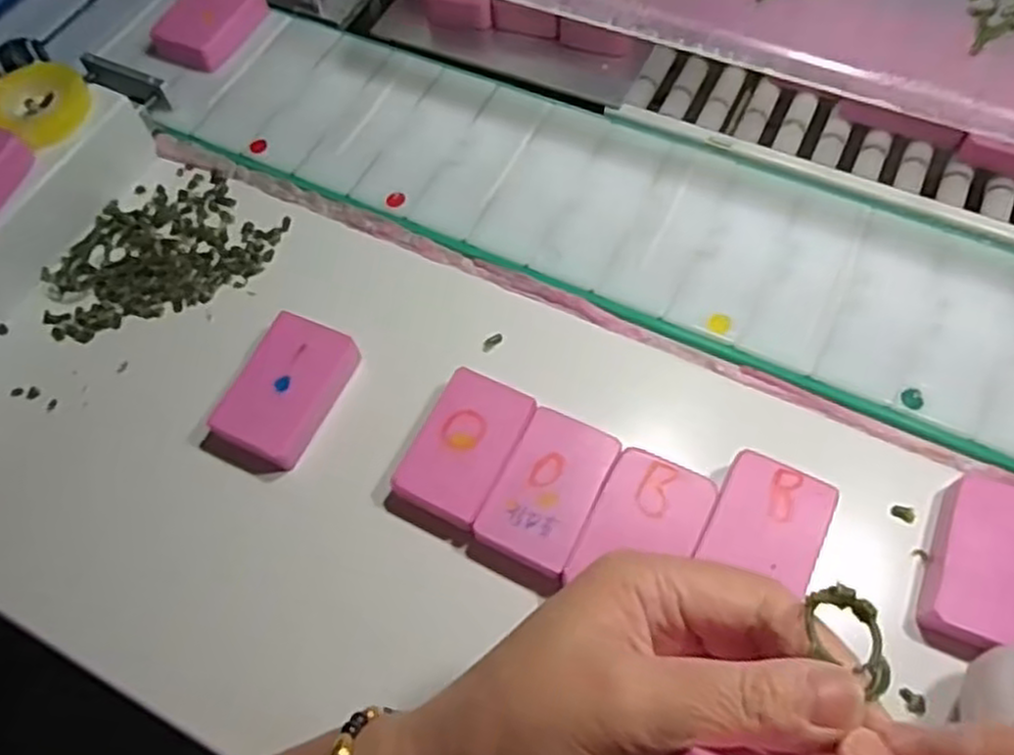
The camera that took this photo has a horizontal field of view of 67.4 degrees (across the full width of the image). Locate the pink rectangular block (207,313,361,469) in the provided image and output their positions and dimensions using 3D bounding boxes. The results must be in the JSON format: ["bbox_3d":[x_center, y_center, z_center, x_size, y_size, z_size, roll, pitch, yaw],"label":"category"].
[{"bbox_3d":[-0.108,0.007,0.375,0.047,0.022,0.070,22,66,14],"label":"pink rectangular block"}]

